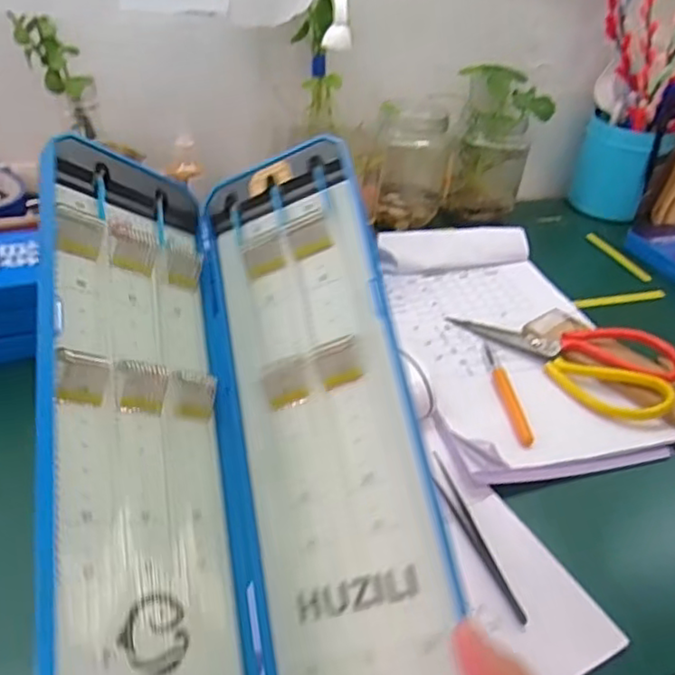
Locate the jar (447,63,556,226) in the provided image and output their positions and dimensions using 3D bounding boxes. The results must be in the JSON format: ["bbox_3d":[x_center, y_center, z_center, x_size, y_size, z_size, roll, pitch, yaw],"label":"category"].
[{"bbox_3d":[0.194,-0.238,0.787,0.108,0.162,0.090,6,36,1],"label":"jar"}]

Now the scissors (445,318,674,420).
[{"bbox_3d":[0.203,0.004,0.569,0.193,0.029,0.087,25,40,25],"label":"scissors"}]

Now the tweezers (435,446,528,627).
[{"bbox_3d":[0.085,0.124,0.410,0.014,0.004,0.126,-7,38,-16],"label":"tweezers"}]

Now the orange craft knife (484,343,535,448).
[{"bbox_3d":[0.140,0.041,0.529,0.011,0.010,0.131,3,36,-4],"label":"orange craft knife"}]

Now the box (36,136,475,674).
[{"bbox_3d":[-0.028,0.114,0.245,0.171,0.054,0.436,-5,64,-15],"label":"box"}]

